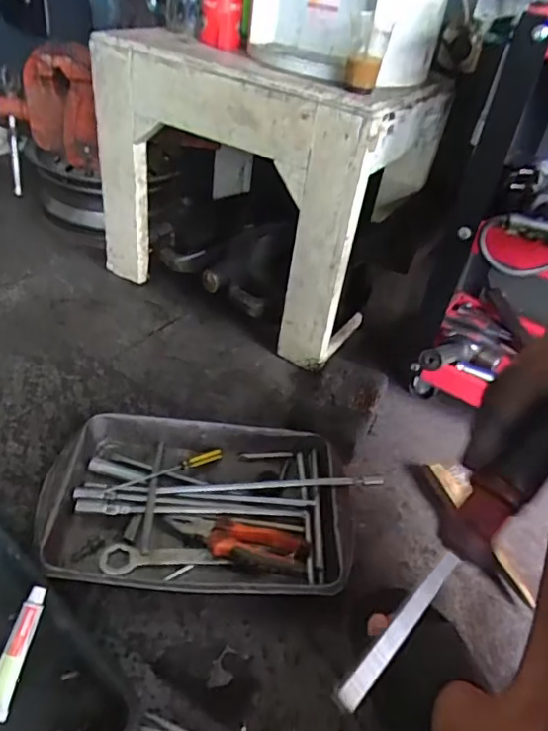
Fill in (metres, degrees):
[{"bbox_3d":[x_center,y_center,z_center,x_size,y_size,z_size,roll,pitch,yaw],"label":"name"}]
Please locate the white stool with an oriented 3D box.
[{"bbox_3d":[-0.020,-0.339,1.037,0.543,0.424,0.362,29,42,25],"label":"white stool"}]

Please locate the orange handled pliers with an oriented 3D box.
[{"bbox_3d":[-0.043,0.200,0.650,0.166,0.017,0.062,10,38,3],"label":"orange handled pliers"}]

